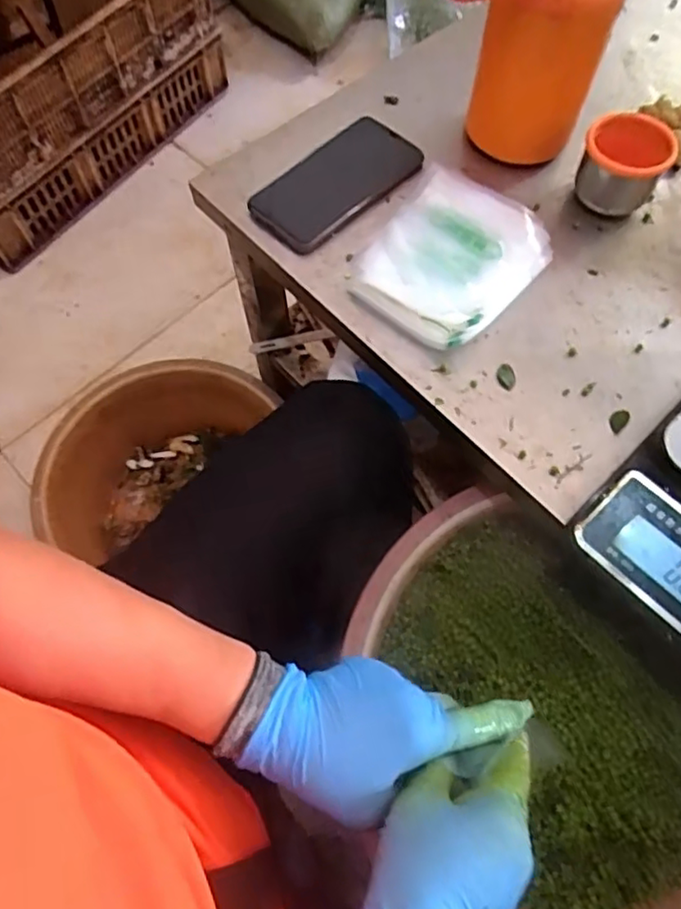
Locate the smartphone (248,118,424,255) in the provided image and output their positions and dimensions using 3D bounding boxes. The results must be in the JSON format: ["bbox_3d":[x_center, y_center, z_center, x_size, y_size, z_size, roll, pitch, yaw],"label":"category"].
[{"bbox_3d":[-0.002,-0.238,0.543,0.152,0.005,0.076,-41,71,-18],"label":"smartphone"}]

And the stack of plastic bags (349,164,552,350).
[{"bbox_3d":[0.092,-0.160,0.497,0.119,0.034,0.164,30,68,13],"label":"stack of plastic bags"}]

